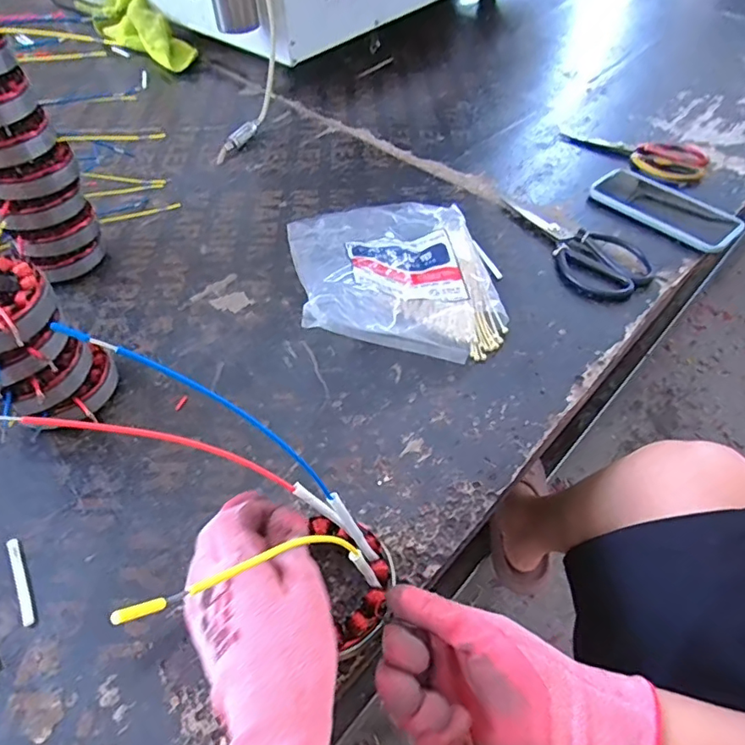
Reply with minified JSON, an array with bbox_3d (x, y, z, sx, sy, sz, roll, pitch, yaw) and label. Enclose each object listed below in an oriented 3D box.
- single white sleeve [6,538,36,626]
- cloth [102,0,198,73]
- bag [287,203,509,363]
[{"bbox_3d":[-0.242,0.143,0.361,0.008,0.004,0.065,-25,56,-20],"label":"single white sleeve"},{"bbox_3d":[-0.417,-0.619,0.942,0.097,0.071,0.266,-31,58,-24],"label":"cloth"},{"bbox_3d":[0.020,-0.117,0.540,0.207,0.065,0.253,-5,52,-6],"label":"bag"}]

